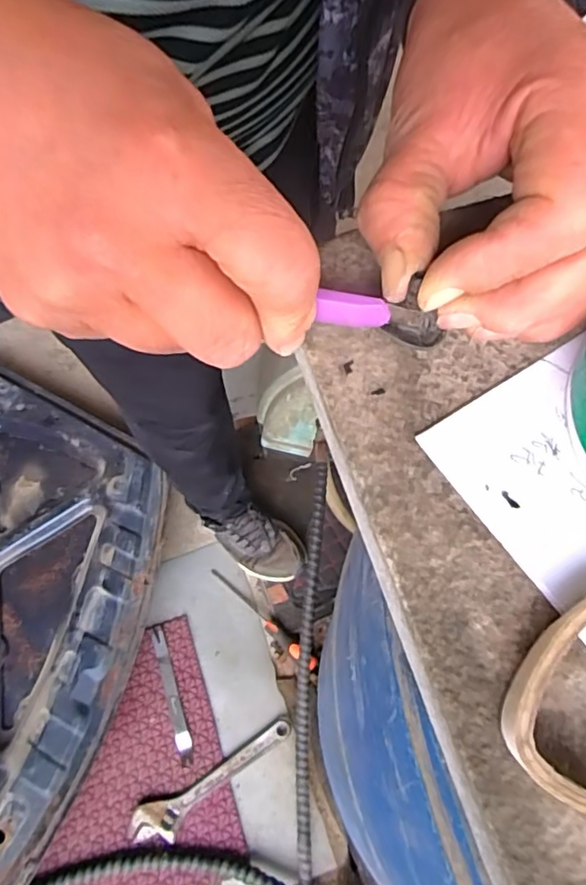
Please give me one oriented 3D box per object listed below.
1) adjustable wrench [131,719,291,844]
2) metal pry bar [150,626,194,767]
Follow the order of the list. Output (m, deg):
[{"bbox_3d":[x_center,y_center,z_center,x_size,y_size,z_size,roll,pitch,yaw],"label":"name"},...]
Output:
[{"bbox_3d":[-0.126,0.549,0.939,0.283,0.018,0.061,-28,65,-14],"label":"adjustable wrench"},{"bbox_3d":[-0.212,0.436,1.017,0.025,0.010,0.233,-18,57,-8],"label":"metal pry bar"}]

